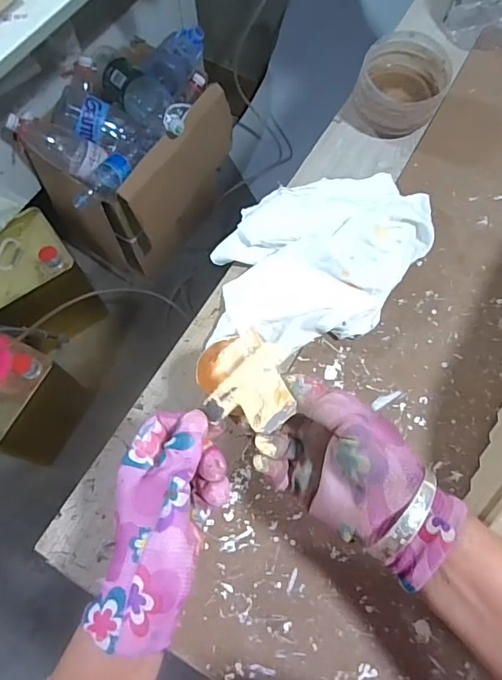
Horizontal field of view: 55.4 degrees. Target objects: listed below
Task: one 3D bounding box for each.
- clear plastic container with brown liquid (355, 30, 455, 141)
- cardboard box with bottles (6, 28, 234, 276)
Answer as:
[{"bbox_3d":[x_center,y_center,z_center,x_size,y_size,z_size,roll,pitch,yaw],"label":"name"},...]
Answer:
[{"bbox_3d":[0.180,-0.302,0.567,0.094,0.064,0.103,24,69,12],"label":"clear plastic container with brown liquid"},{"bbox_3d":[-0.300,-0.470,1.268,0.332,0.418,0.461,39,75,16],"label":"cardboard box with bottles"}]

